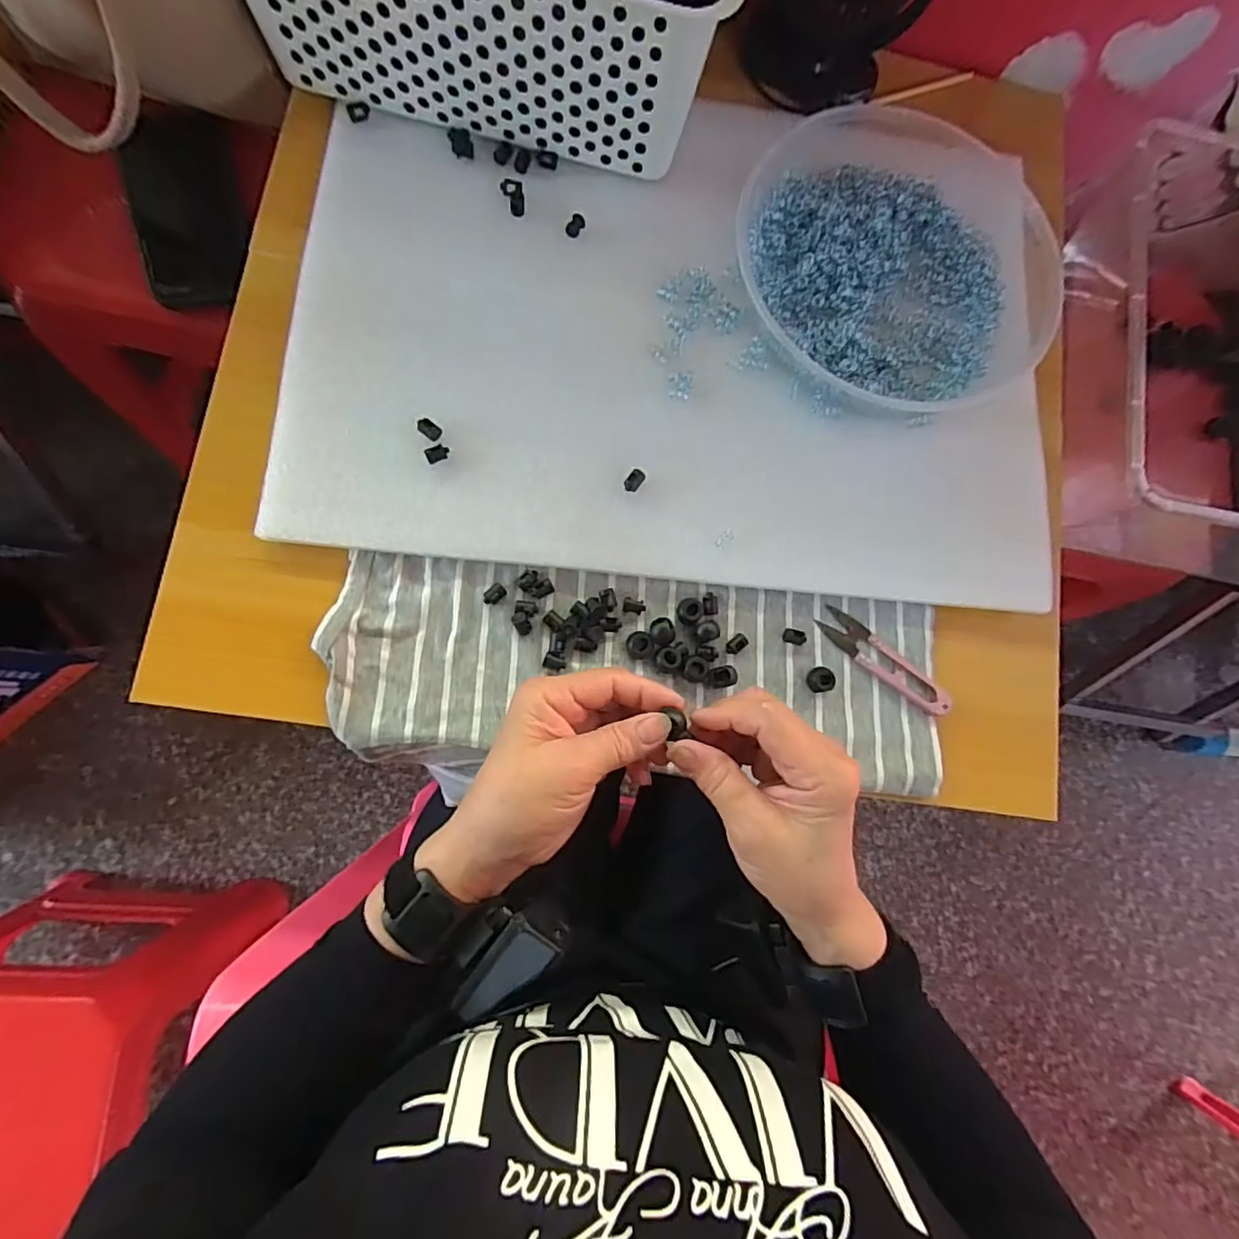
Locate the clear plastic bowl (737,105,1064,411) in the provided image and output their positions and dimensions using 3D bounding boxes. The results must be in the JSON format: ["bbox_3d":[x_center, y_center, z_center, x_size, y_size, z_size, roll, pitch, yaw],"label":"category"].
[{"bbox_3d":[0.199,-0.260,0.414,0.230,0.029,0.231,2,80,-10],"label":"clear plastic bowl"}]

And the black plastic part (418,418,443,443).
[{"bbox_3d":[-0.118,-0.118,0.363,0.015,0.004,0.009,36,79,-1],"label":"black plastic part"}]

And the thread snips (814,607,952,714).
[{"bbox_3d":[0.179,0.028,0.393,0.101,0.006,0.023,39,80,3],"label":"thread snips"}]

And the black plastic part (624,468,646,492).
[{"bbox_3d":[0.009,-0.089,0.379,0.009,0.010,0.014,36,79,-1],"label":"black plastic part"}]

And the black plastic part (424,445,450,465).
[{"bbox_3d":[-0.113,-0.103,0.362,0.014,0.005,0.010,-27,86,-10],"label":"black plastic part"}]

